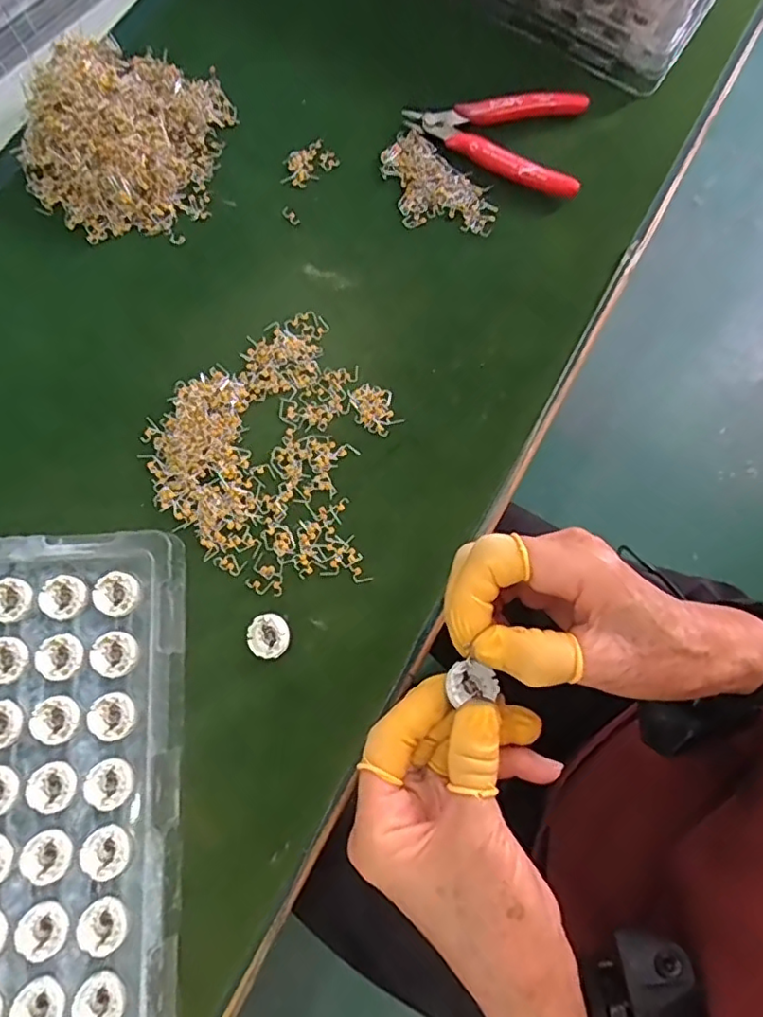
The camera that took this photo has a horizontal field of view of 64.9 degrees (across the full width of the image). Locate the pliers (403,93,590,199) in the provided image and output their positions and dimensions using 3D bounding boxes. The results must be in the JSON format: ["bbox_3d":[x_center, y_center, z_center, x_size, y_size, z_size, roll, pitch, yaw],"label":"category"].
[{"bbox_3d":[0.076,-0.251,0.407,0.118,0.015,0.075,7,75,1],"label":"pliers"}]

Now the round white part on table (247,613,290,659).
[{"bbox_3d":[-0.060,0.069,0.322,0.022,0.011,0.022,0,75,-1],"label":"round white part on table"}]

